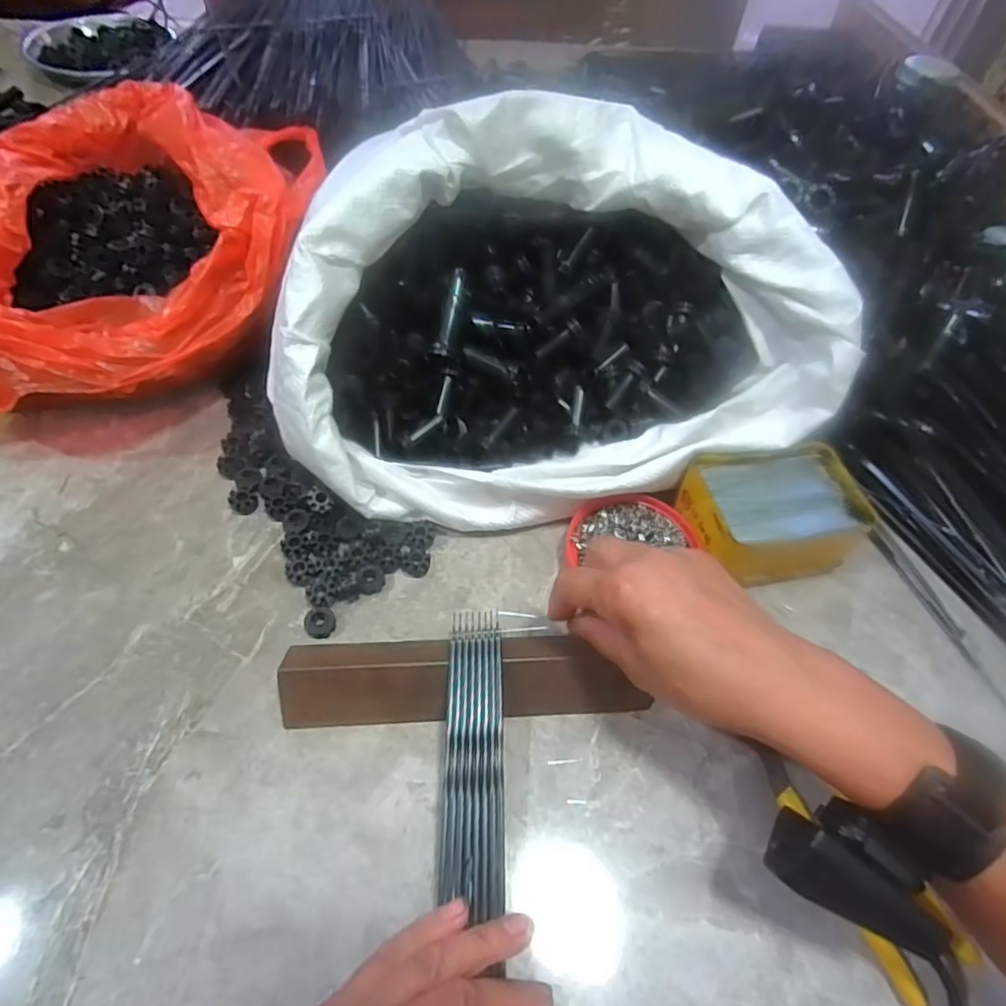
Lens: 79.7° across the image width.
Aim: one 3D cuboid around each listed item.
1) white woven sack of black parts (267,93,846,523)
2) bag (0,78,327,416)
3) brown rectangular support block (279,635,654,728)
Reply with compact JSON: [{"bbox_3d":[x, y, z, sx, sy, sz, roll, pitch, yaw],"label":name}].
[{"bbox_3d":[0.041,-0.119,0.422,0.384,0.191,0.205,-4,56,-8],"label":"white woven sack of black parts"},{"bbox_3d":[-0.276,-0.185,0.476,0.212,0.139,0.281,10,55,2],"label":"bag"},{"bbox_3d":[-0.024,0.104,0.364,0.208,0.027,0.049,0,55,-5],"label":"brown rectangular support block"}]

